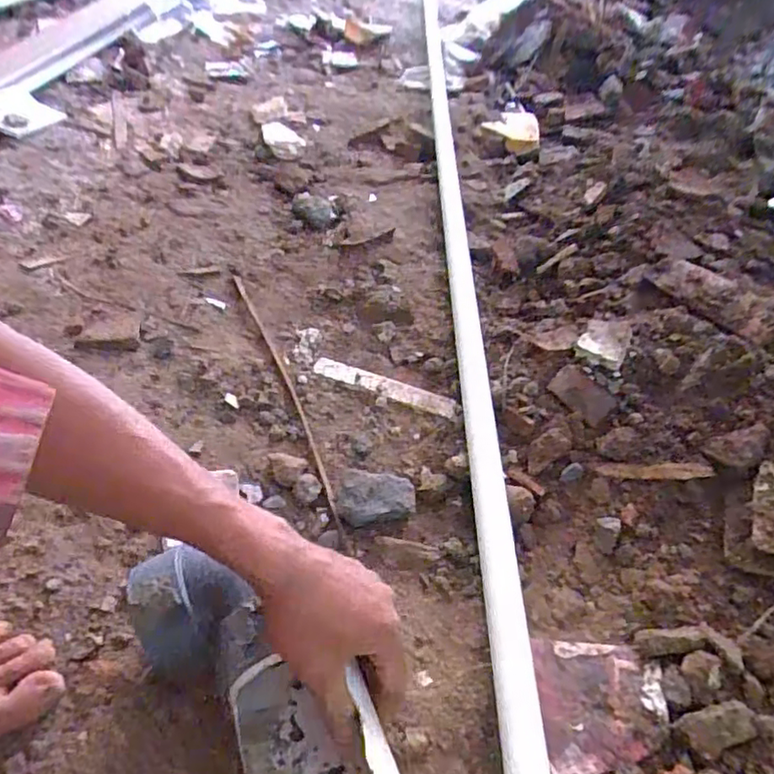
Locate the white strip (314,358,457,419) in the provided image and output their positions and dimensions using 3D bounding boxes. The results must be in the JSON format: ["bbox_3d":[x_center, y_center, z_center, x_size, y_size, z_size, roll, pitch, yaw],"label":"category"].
[{"bbox_3d":[-0.003,-0.001,0.743,0.179,0.004,0.027,18,52,14],"label":"white strip"}]

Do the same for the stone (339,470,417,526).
[{"bbox_3d":[-0.010,0.108,0.611,0.079,0.032,0.052,-2,46,-9],"label":"stone"}]

